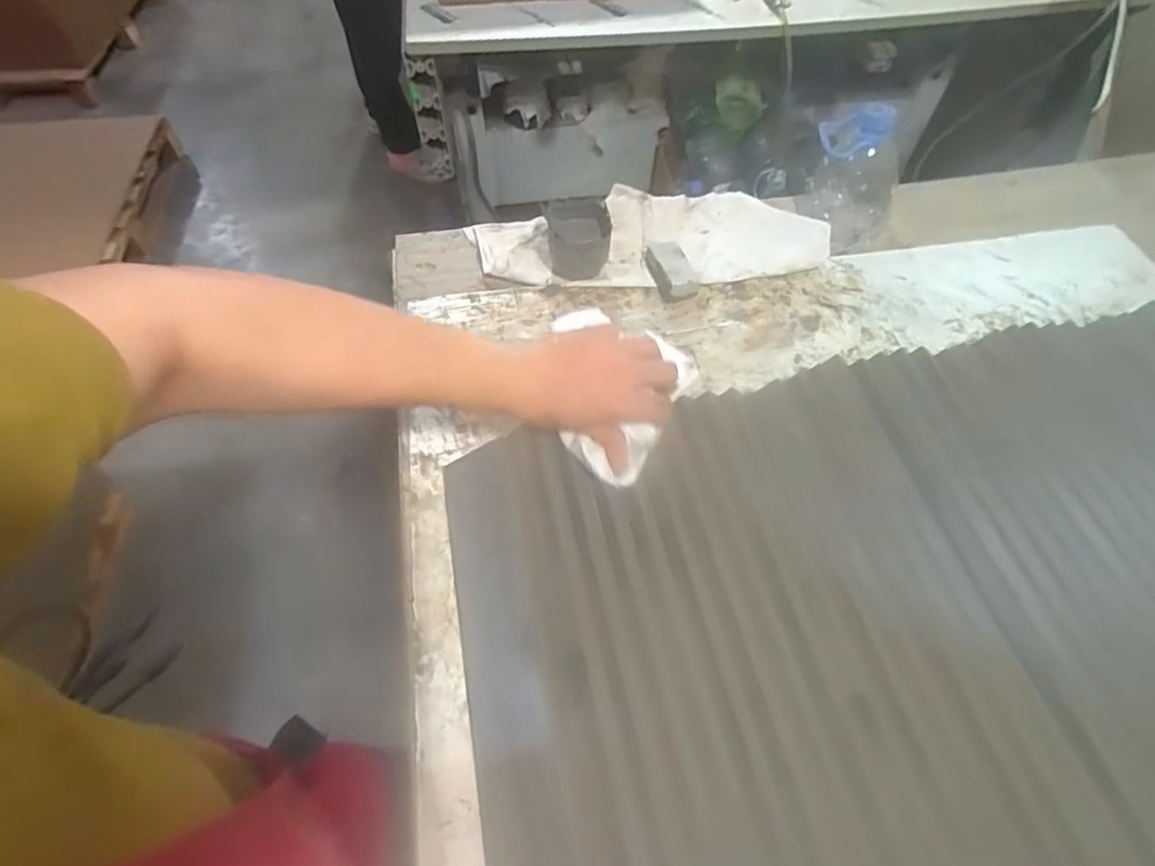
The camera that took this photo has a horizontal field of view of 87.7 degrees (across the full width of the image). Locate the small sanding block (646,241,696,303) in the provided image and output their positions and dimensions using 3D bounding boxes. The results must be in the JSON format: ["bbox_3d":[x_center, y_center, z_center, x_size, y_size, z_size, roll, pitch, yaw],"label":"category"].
[{"bbox_3d":[0.098,-0.171,0.630,0.038,0.021,0.067,-17,59,-11],"label":"small sanding block"}]

